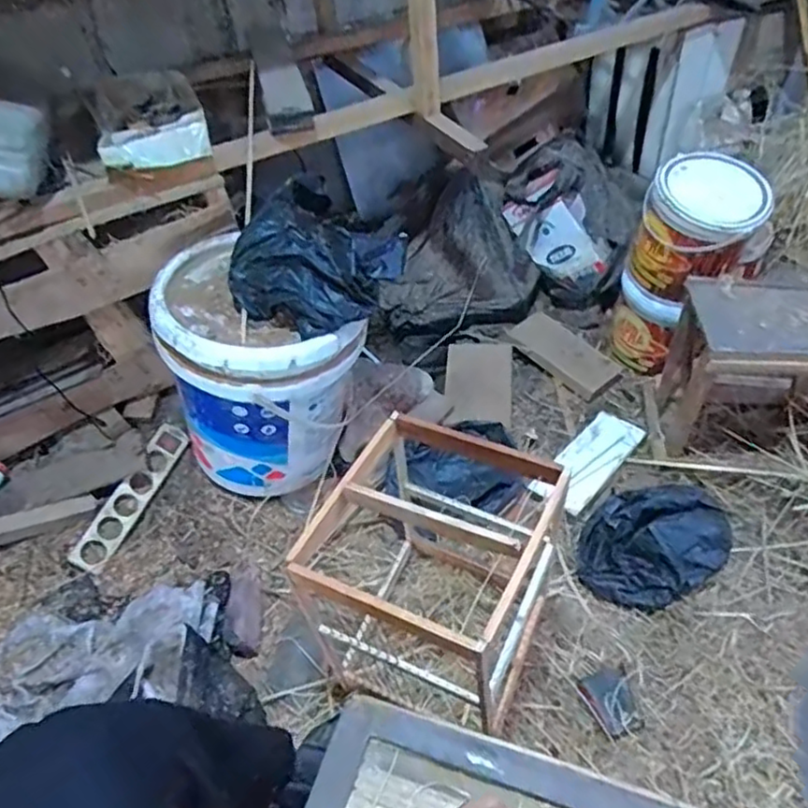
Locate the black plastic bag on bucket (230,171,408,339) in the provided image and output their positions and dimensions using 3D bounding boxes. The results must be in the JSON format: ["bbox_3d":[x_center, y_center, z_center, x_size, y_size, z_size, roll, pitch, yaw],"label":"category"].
[{"bbox_3d":[-0.121,-0.196,0.875,0.191,0.135,0.171,21,52,26],"label":"black plastic bag on bucket"}]

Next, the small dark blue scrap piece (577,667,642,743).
[{"bbox_3d":[0.276,0.392,0.860,0.061,0.006,0.080,-21,47,-13],"label":"small dark blue scrap piece"}]

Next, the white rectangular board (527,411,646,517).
[{"bbox_3d":[0.314,0.092,1.111,0.094,0.016,0.217,33,58,32],"label":"white rectangular board"}]

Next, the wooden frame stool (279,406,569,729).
[{"bbox_3d":[0.040,0.210,0.773,0.225,0.312,0.236,19,51,24],"label":"wooden frame stool"}]

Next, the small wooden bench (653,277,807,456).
[{"bbox_3d":[0.573,-0.051,1.039,0.280,0.272,0.206,-1,46,7],"label":"small wooden bench"}]

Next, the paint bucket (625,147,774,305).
[{"bbox_3d":[0.492,-0.281,1.107,0.192,0.207,0.170,14,50,20],"label":"paint bucket"}]

